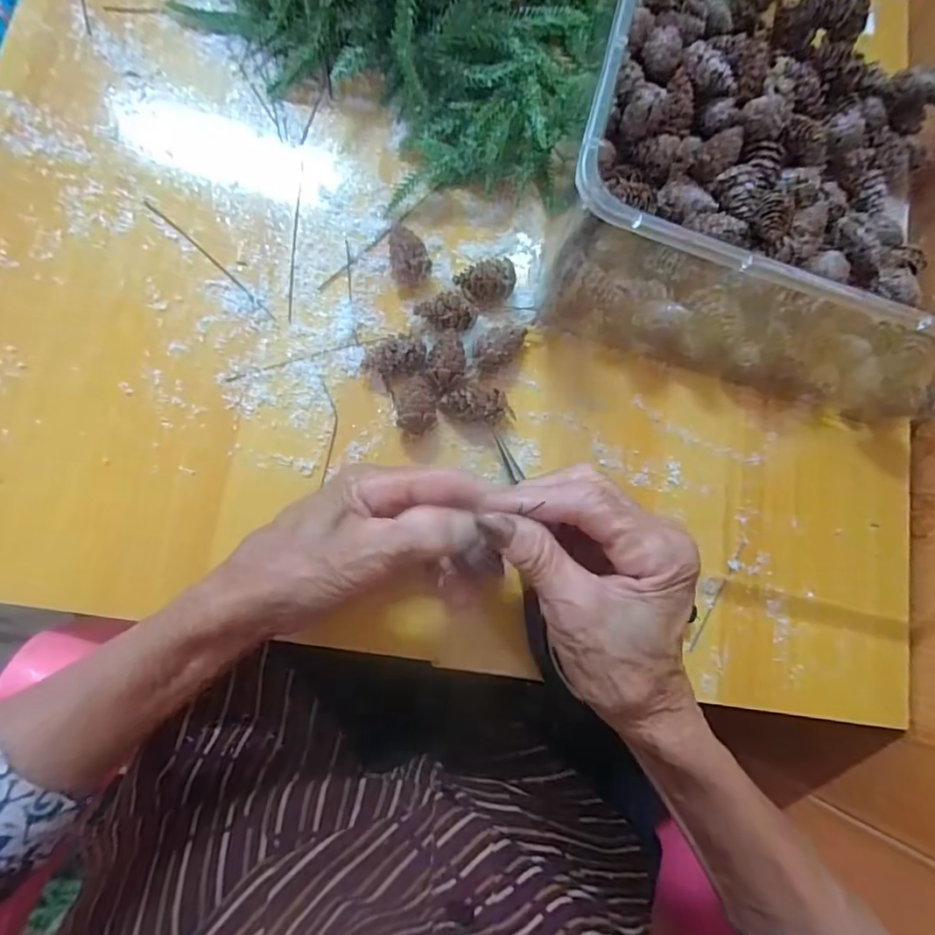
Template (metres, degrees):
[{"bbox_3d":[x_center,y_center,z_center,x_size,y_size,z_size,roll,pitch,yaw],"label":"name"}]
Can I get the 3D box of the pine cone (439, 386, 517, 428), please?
[{"bbox_3d":[0.006,-0.033,0.325,0.041,0.025,0.019,10,82,4],"label":"pine cone"}]

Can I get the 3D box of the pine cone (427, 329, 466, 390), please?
[{"bbox_3d":[-0.012,-0.061,0.324,0.021,0.018,0.035,3,81,3],"label":"pine cone"}]

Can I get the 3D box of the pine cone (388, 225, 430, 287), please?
[{"bbox_3d":[-0.035,-0.123,0.330,0.022,0.020,0.033,-22,81,-1],"label":"pine cone"}]

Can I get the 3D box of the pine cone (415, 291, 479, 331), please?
[{"bbox_3d":[-0.012,-0.088,0.327,0.035,0.018,0.017,-8,81,1],"label":"pine cone"}]

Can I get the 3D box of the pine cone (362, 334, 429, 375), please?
[{"bbox_3d":[-0.040,-0.062,0.317,0.034,0.020,0.019,-19,81,-1],"label":"pine cone"}]

